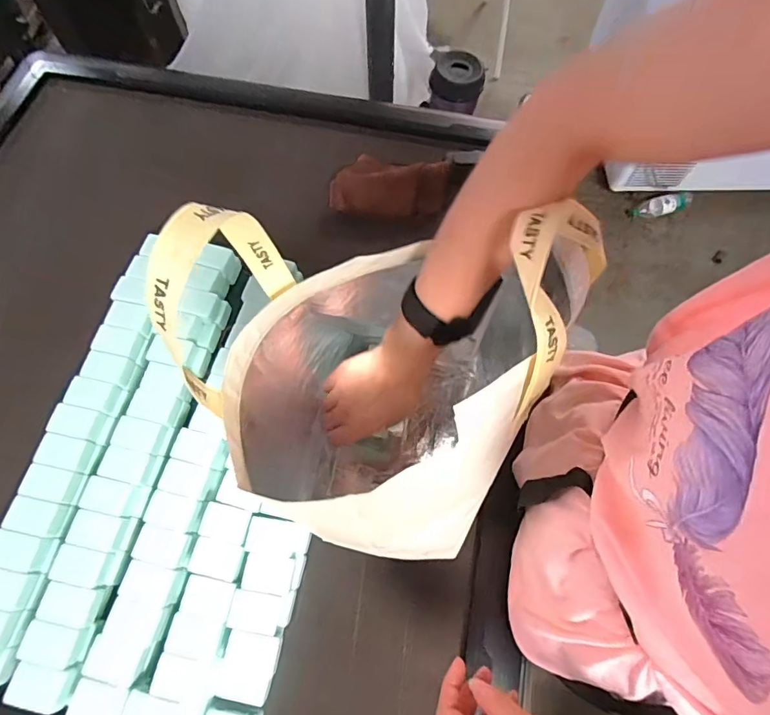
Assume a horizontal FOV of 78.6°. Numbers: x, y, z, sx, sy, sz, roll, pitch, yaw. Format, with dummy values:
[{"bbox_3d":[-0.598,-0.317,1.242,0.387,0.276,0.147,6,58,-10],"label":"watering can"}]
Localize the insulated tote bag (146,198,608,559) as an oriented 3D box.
[{"bbox_3d":[-0.005,0.027,0.426,0.236,0.371,0.237,19,69,7],"label":"insulated tote bag"}]

